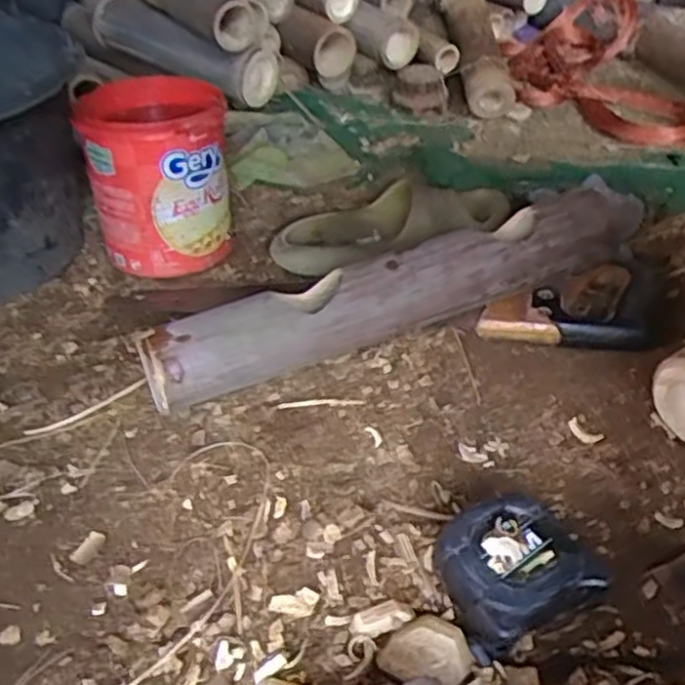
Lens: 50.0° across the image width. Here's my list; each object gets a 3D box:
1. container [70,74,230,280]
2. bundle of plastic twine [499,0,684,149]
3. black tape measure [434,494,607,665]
[{"bbox_3d":[-0.179,-0.165,0.733,0.132,0.161,0.140,-11,40,-11],"label":"container"},{"bbox_3d":[0.376,-0.443,1.125,0.243,0.073,0.514,1,39,4],"label":"bundle of plastic twine"},{"bbox_3d":[0.104,0.137,0.443,0.087,0.046,0.080,-16,41,-16],"label":"black tape measure"}]

